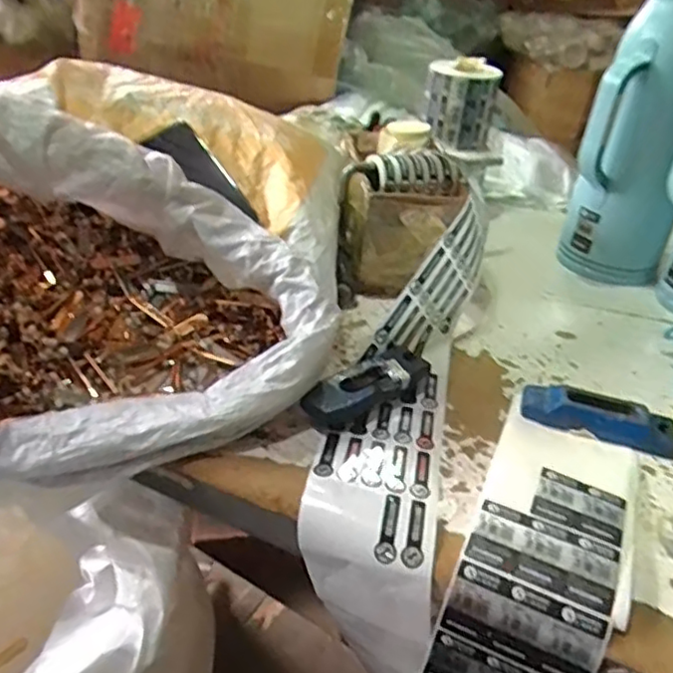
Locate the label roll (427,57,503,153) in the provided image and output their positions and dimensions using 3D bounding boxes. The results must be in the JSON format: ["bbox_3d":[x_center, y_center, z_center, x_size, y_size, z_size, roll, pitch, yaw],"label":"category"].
[{"bbox_3d":[0.177,-0.333,0.934,0.097,0.105,0.090,14,35,10],"label":"label roll"}]

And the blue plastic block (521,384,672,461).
[{"bbox_3d":[0.238,0.074,0.586,0.135,0.032,0.043,16,35,12],"label":"blue plastic block"}]

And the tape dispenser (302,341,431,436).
[{"bbox_3d":[0.033,0.044,0.588,0.053,0.023,0.135,32,41,32],"label":"tape dispenser"}]

